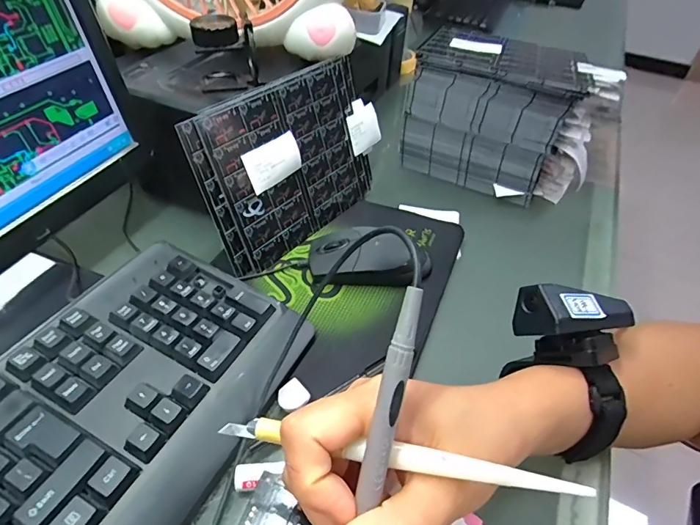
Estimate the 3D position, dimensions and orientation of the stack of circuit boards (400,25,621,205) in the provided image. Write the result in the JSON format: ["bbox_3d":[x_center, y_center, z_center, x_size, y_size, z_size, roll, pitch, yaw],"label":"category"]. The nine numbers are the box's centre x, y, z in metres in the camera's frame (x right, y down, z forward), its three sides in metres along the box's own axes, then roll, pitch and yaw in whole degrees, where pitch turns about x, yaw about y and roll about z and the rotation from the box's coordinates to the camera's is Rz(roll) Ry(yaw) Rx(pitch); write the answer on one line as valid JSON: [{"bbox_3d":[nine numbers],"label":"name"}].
[{"bbox_3d":[0.185,-0.176,0.521,0.213,0.139,0.122,25,47,19],"label":"stack of circuit boards"}]

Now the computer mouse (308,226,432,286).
[{"bbox_3d":[0.020,-0.008,0.407,0.116,0.038,0.058,4,44,-1],"label":"computer mouse"}]

